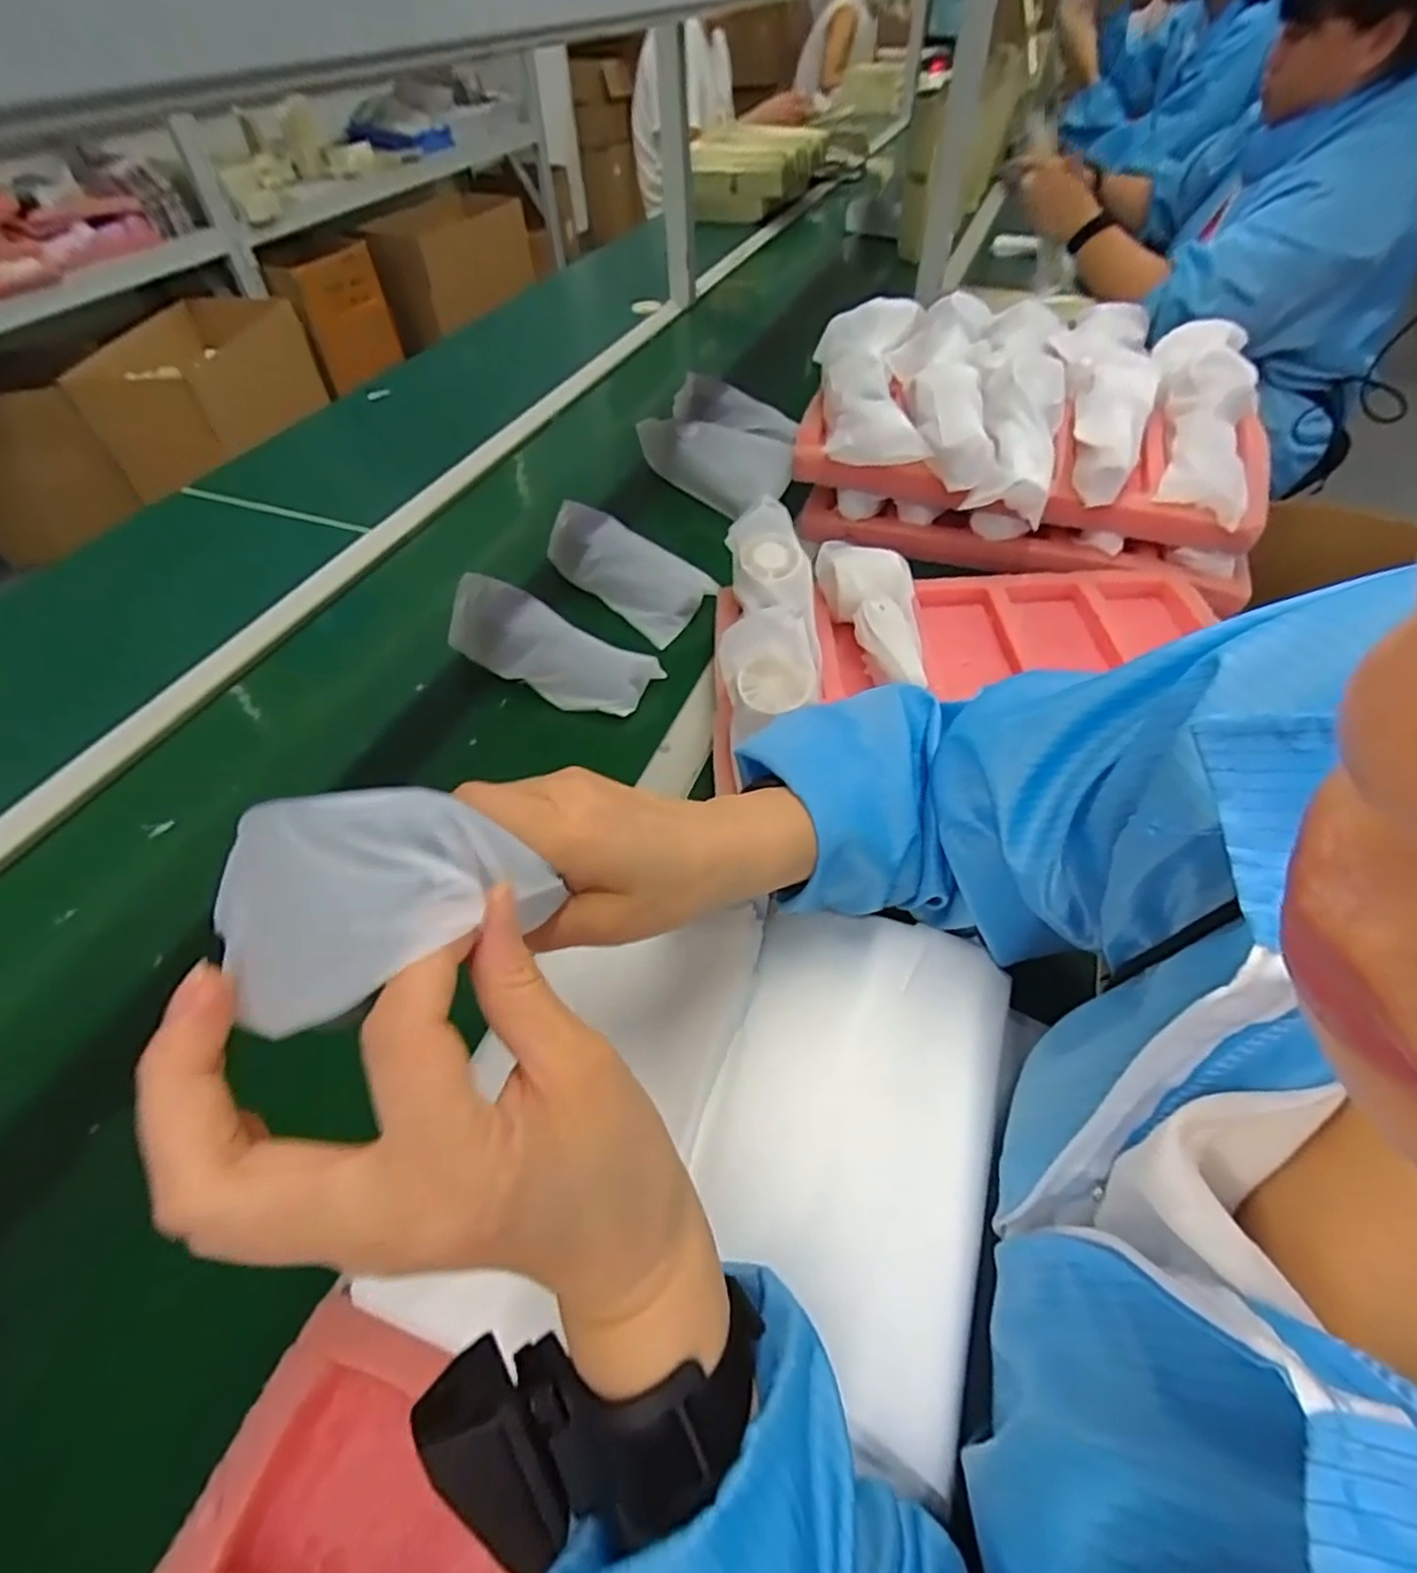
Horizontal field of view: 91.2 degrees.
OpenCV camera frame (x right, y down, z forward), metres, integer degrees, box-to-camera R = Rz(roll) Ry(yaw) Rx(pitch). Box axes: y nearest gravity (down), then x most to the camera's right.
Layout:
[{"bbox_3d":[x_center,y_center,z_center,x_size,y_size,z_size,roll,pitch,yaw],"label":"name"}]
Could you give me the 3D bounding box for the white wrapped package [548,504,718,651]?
[{"bbox_3d":[-0.083,-0.211,0.689,0.165,0.047,0.081,36,57,6],"label":"white wrapped package"}]

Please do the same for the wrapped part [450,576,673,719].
[{"bbox_3d":[-0.137,-0.116,0.611,0.177,0.060,0.065,26,53,1],"label":"wrapped part"}]

